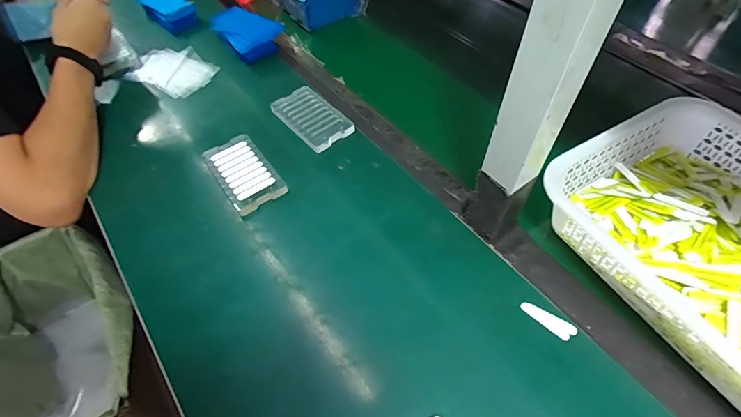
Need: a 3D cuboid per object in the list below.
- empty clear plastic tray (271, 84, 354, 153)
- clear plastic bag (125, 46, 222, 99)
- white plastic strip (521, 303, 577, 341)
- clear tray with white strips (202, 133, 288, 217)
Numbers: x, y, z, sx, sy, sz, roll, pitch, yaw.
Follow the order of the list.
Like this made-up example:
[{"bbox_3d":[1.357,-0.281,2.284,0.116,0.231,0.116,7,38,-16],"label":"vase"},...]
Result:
[{"bbox_3d":[-0.083,-0.136,0.593,0.078,0.016,0.124,-34,60,-22],"label":"empty clear plastic tray"},{"bbox_3d":[-0.328,-0.234,0.681,0.135,0.017,0.103,18,56,14],"label":"clear plastic bag"},{"bbox_3d":[0.177,0.112,0.404,0.054,0.004,0.019,28,59,20],"label":"white plastic strip"},{"bbox_3d":[-0.167,-0.049,0.534,0.069,0.014,0.119,-31,58,-20],"label":"clear tray with white strips"}]

